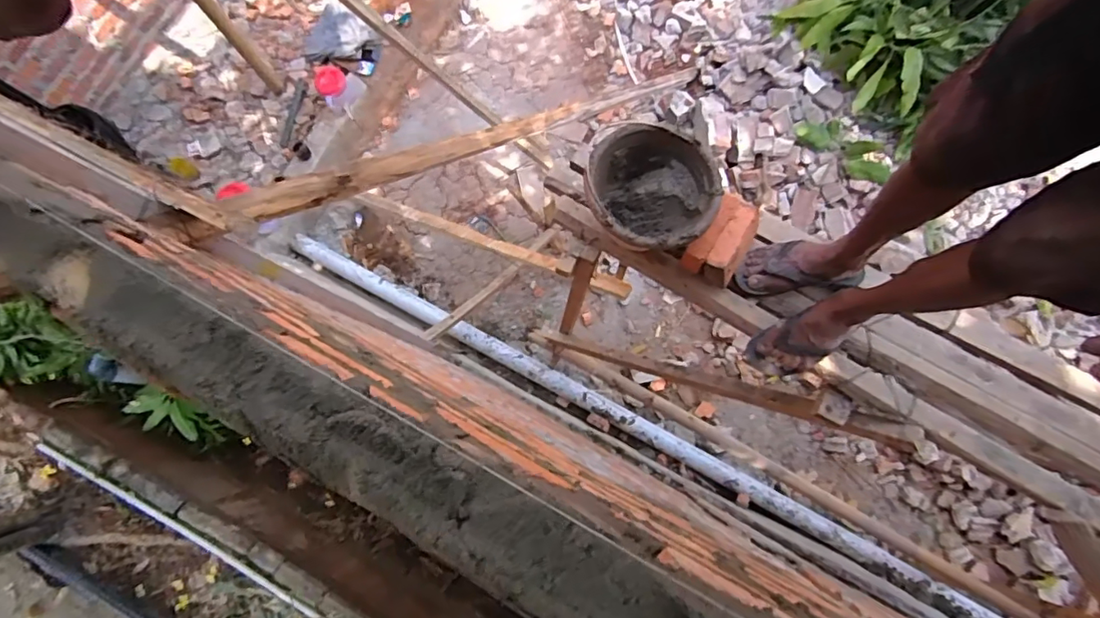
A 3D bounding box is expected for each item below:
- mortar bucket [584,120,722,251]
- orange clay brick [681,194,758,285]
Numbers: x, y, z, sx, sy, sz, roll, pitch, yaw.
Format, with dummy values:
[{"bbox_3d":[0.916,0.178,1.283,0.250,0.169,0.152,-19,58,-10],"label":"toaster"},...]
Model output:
[{"bbox_3d":[0.191,-0.219,1.051,0.235,0.131,0.239,-1,78,4],"label":"mortar bucket"},{"bbox_3d":[0.356,-0.143,1.091,0.100,0.068,0.162,34,82,10],"label":"orange clay brick"}]

